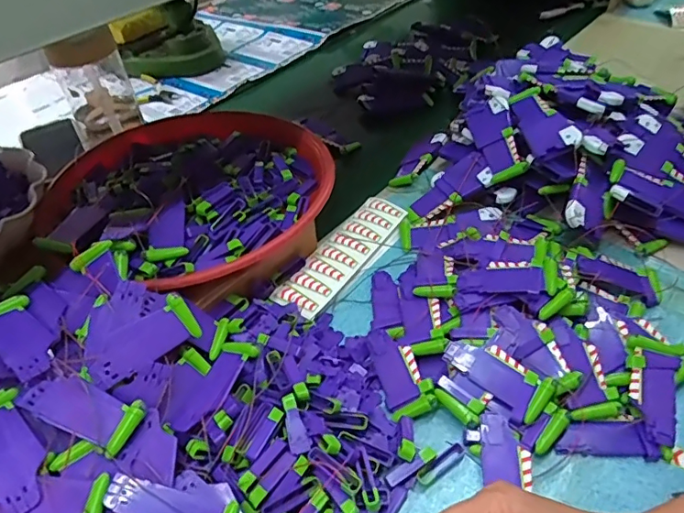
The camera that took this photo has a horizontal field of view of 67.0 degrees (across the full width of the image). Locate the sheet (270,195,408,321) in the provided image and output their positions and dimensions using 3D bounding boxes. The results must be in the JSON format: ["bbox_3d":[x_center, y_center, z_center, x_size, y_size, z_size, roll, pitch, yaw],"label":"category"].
[{"bbox_3d":[0.002,-0.006,0.586,0.058,0.007,0.191,26,54,27],"label":"sheet"}]

